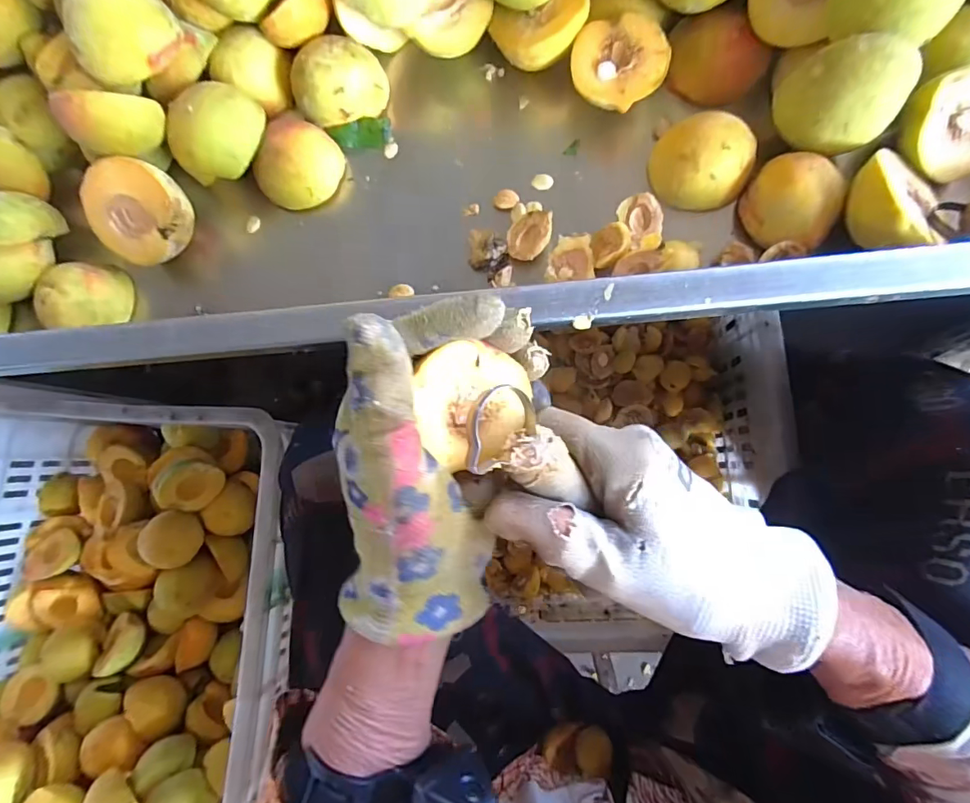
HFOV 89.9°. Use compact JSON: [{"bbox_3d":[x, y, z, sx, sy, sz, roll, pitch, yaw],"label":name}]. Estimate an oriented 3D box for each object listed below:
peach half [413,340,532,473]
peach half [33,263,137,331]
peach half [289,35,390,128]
[{"bbox_3d":[-0.004,0.002,0.207,0.043,0.033,0.049,-2,83,7],"label":"peach half"},{"bbox_3d":[-0.277,-0.073,0.334,0.050,0.030,0.047,-1,83,7],"label":"peach half"},{"bbox_3d":[-0.100,-0.216,0.325,0.060,0.030,0.049,-26,81,3],"label":"peach half"}]

